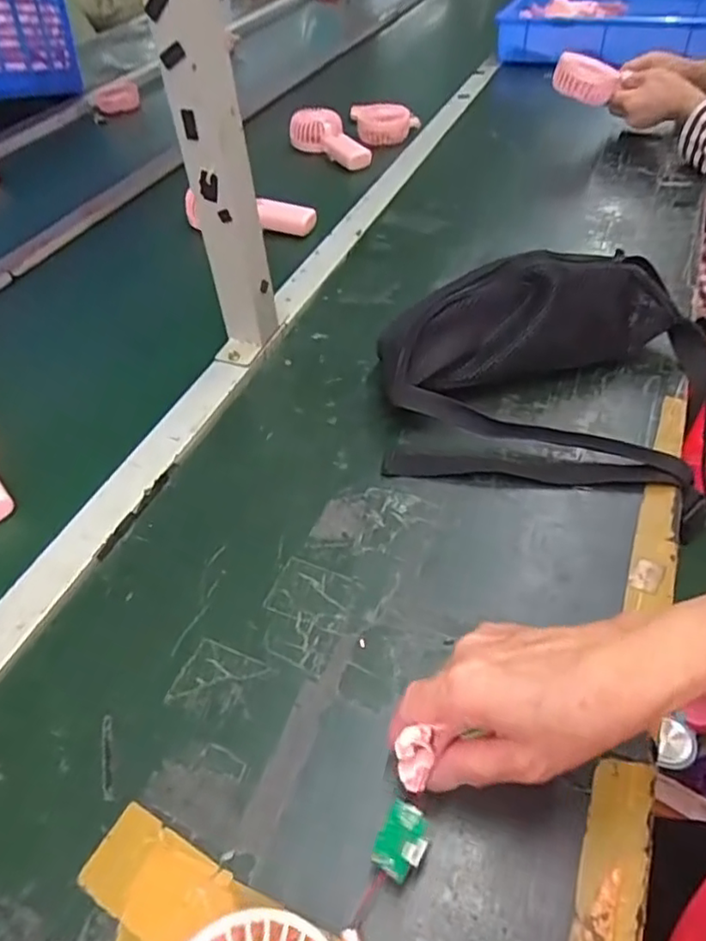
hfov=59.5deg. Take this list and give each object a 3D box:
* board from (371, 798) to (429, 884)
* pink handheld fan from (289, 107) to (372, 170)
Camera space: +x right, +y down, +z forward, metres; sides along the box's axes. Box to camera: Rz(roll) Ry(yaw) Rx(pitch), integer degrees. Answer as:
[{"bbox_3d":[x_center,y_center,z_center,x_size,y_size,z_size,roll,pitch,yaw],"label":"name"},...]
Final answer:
[{"bbox_3d":[0.024,0.181,0.302,0.023,0.006,0.031,17,70,33],"label":"board"},{"bbox_3d":[-0.036,-0.520,0.962,0.060,0.053,0.136,-30,50,-21],"label":"pink handheld fan"}]

